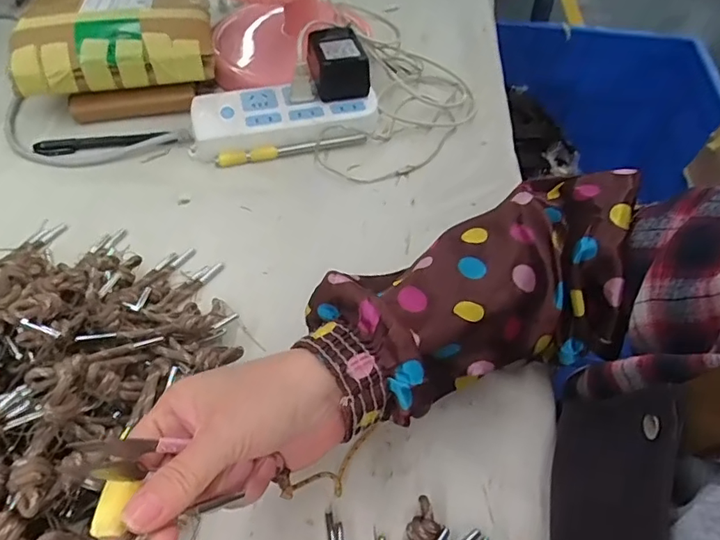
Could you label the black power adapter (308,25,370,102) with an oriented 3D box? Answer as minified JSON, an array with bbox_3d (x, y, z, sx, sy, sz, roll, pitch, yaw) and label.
[{"bbox_3d":[-0.023,-0.212,0.528,0.054,0.038,0.076,-7,53,-8],"label":"black power adapter"}]

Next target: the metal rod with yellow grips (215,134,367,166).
[{"bbox_3d":[-0.066,-0.119,0.511,0.144,0.008,0.014,-11,54,-11],"label":"metal rod with yellow grips"}]

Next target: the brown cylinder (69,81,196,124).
[{"bbox_3d":[-0.233,-0.171,0.536,0.124,0.029,0.023,-6,53,-8],"label":"brown cylinder"}]

